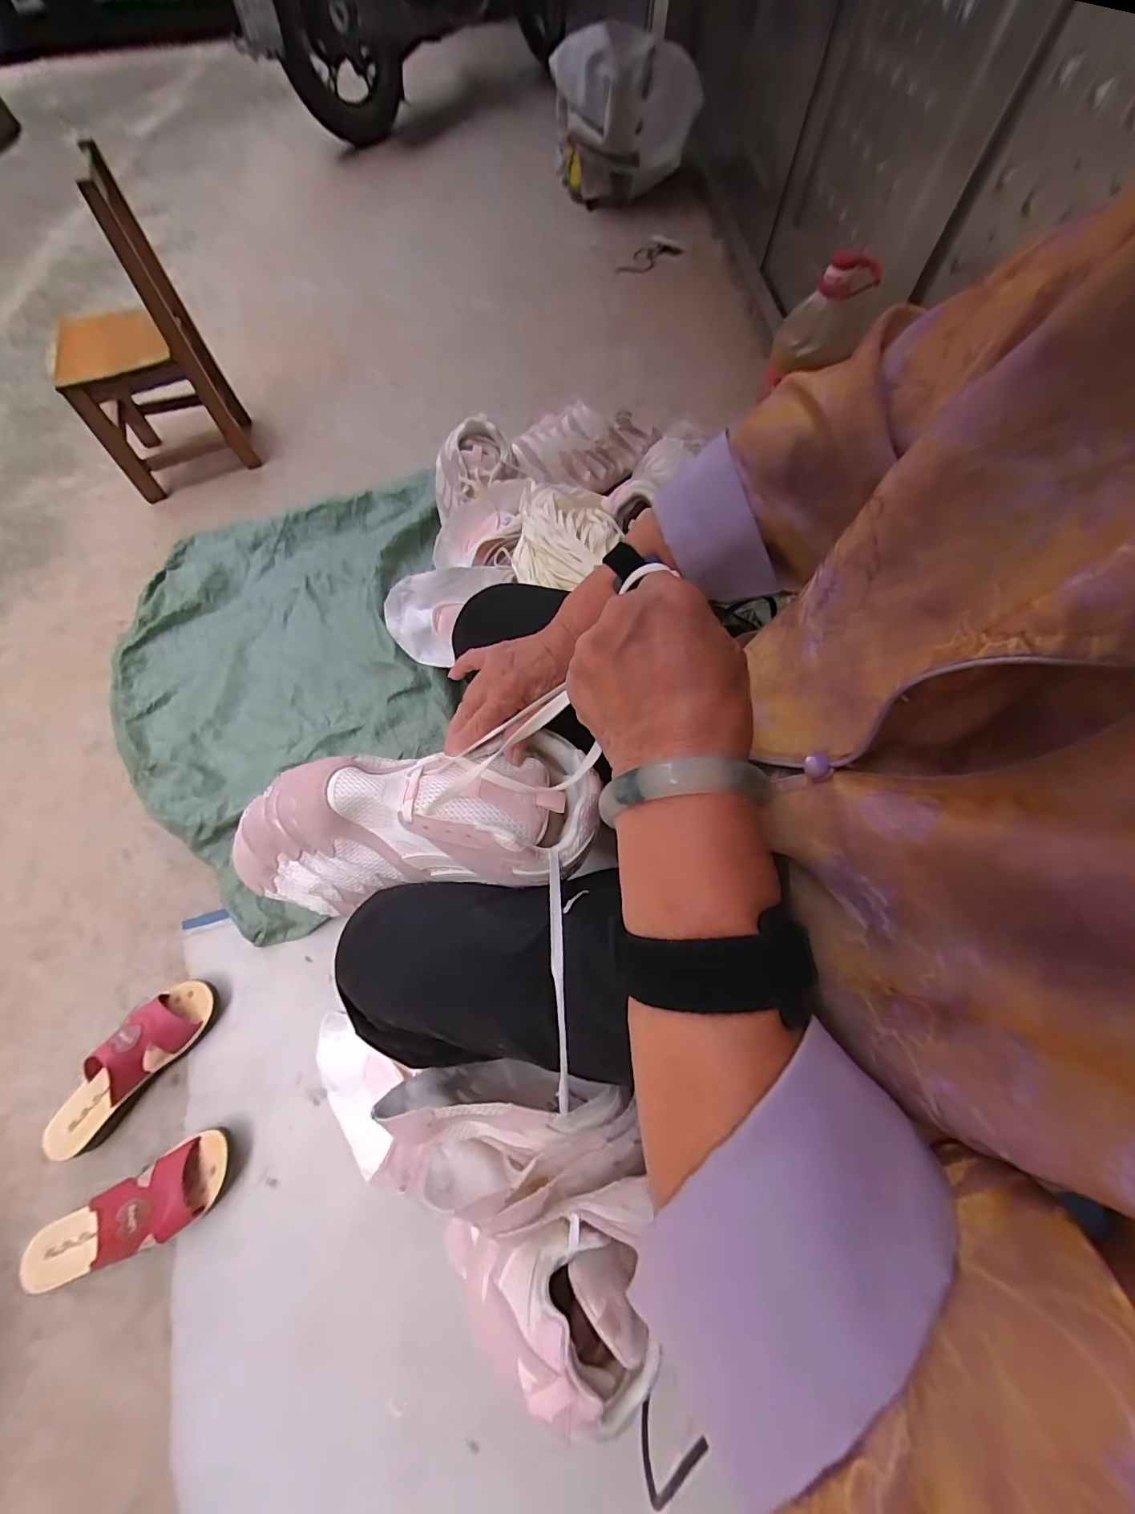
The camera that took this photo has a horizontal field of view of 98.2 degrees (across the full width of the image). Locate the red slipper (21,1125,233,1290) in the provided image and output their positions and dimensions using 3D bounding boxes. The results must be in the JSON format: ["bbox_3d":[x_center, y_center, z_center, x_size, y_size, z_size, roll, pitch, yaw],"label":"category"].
[{"bbox_3d":[-0.521,0.541,0.577,0.216,0.076,0.084,-27,66,-11],"label":"red slipper"}]

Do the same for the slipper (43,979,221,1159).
[{"bbox_3d":[-0.586,0.404,0.654,0.082,0.081,0.229,37,70,17],"label":"slipper"}]

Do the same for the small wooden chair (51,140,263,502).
[{"bbox_3d":[-0.981,-0.903,1.090,0.316,0.488,0.321,-34,68,-14],"label":"small wooden chair"}]

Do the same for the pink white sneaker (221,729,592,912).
[{"bbox_3d":[-0.128,0.050,0.402,0.301,0.091,0.120,-9,64,7],"label":"pink white sneaker"}]

